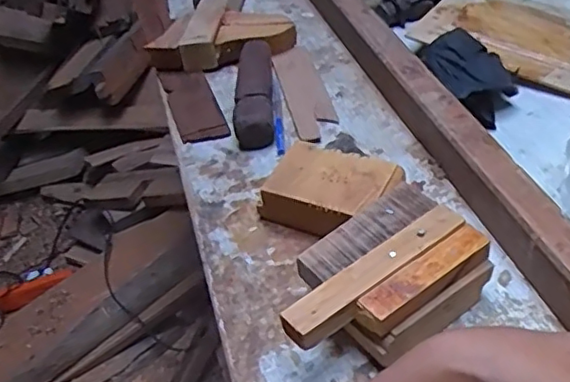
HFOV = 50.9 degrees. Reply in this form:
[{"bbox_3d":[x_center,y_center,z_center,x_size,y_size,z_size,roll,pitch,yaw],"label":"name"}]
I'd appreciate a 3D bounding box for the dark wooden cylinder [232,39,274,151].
[{"bbox_3d":[-0.033,-0.113,0.658,0.038,0.031,0.164,-6,43,3],"label":"dark wooden cylinder"}]

